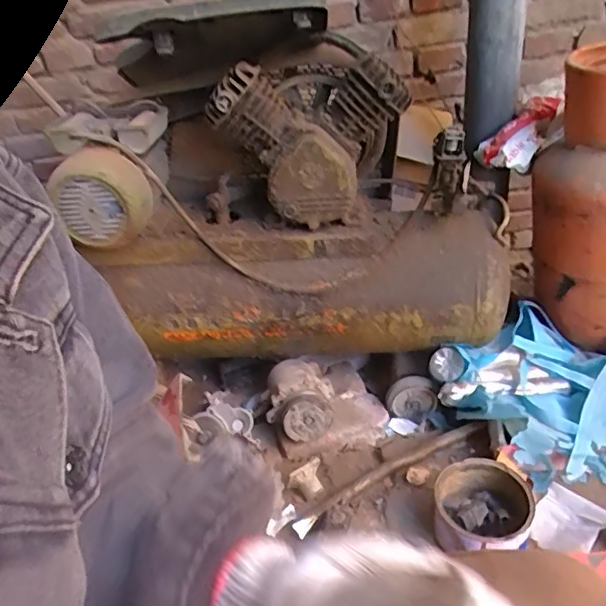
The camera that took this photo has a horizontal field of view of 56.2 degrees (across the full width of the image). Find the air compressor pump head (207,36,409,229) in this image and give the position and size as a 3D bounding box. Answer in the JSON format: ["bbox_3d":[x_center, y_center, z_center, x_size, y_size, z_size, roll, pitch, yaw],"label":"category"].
[{"bbox_3d":[0.013,-0.316,1.040,0.299,0.266,0.229,-6,33,4],"label":"air compressor pump head"}]

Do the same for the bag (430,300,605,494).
[{"bbox_3d":[0.481,0.170,1.097,0.326,0.097,0.339,-30,59,-29],"label":"bag"}]

